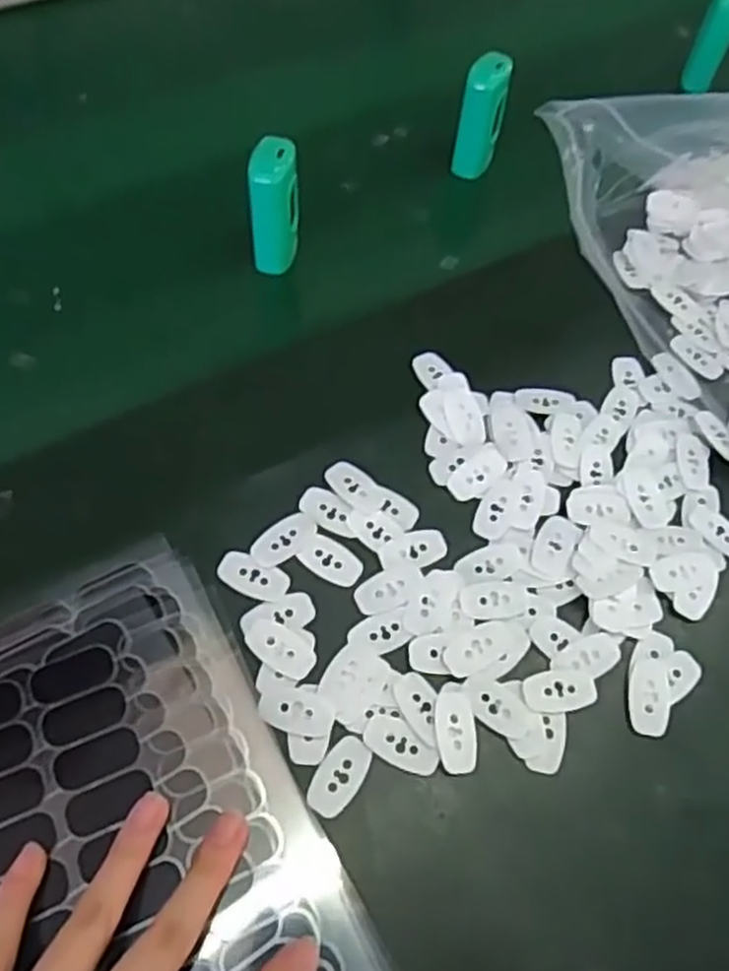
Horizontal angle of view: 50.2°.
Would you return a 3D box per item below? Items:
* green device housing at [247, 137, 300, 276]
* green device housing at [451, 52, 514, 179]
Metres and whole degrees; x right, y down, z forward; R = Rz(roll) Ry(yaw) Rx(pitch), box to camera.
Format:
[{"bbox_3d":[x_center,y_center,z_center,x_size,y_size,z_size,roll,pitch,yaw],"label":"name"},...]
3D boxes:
[{"bbox_3d":[-0.049,-0.149,0.423,0.022,0.069,0.029,10,56,2],"label":"green device housing"},{"bbox_3d":[0.072,-0.226,0.482,0.023,0.072,0.025,22,57,10],"label":"green device housing"}]

